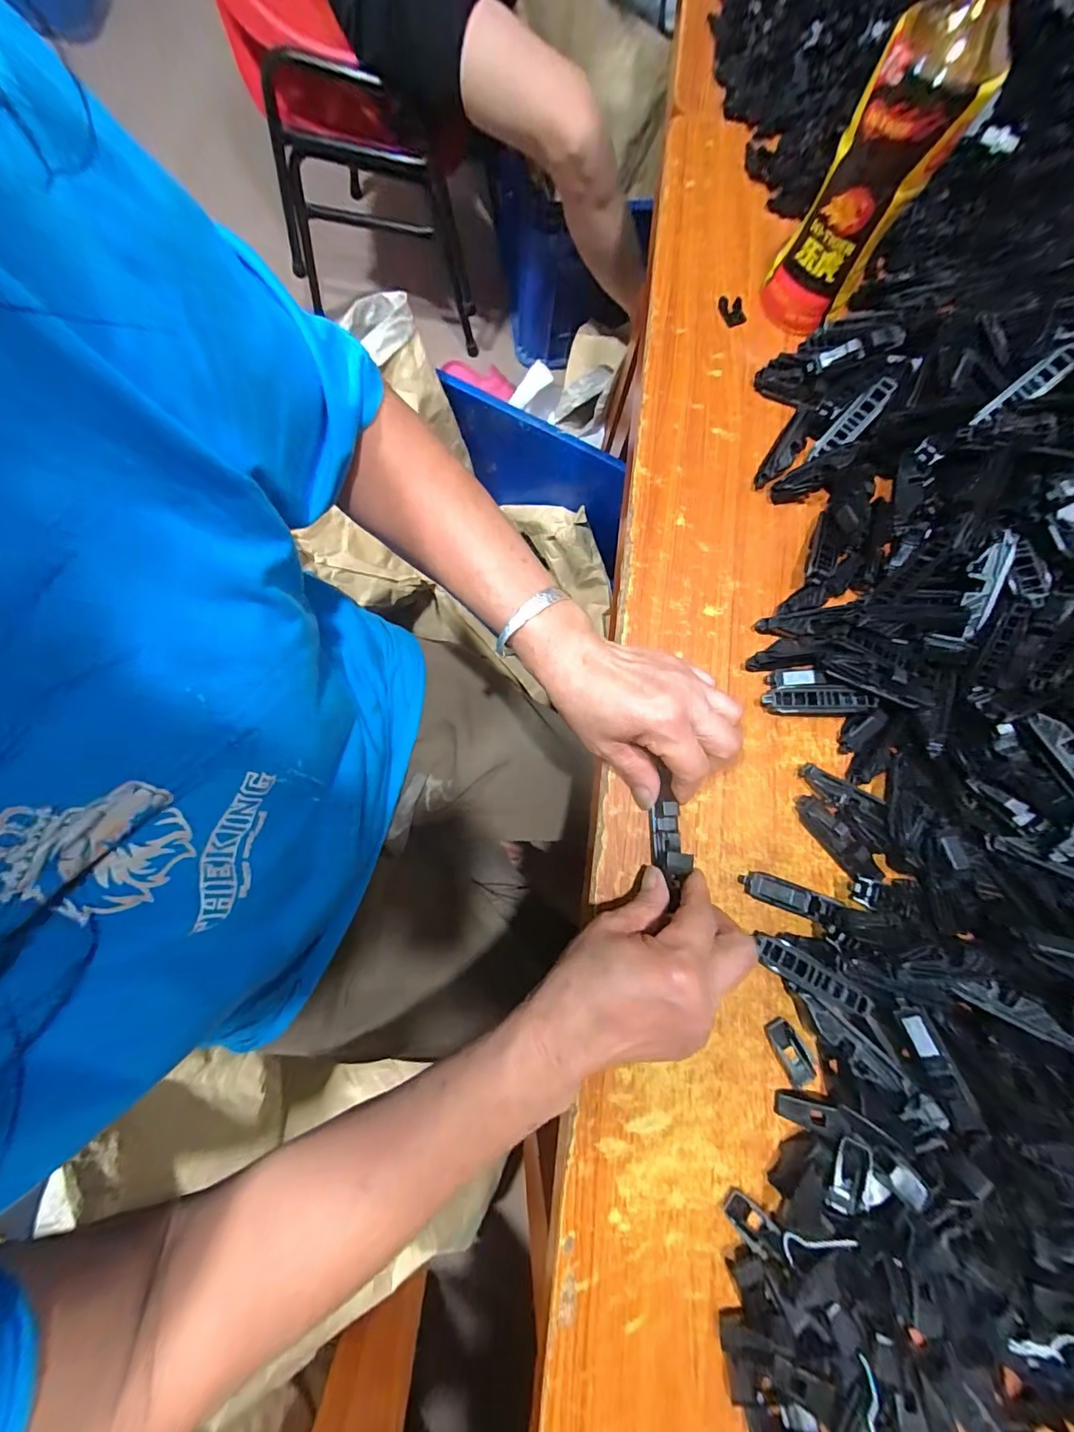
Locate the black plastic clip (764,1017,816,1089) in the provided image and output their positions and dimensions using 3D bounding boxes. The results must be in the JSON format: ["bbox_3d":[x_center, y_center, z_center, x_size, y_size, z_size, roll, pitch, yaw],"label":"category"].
[{"bbox_3d":[0.167,0.222,0.313,0.019,0.008,0.044,-24,82,-9],"label":"black plastic clip"}]

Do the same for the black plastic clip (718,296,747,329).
[{"bbox_3d":[0.170,-0.353,0.411,0.020,0.008,0.023,-18,81,-8],"label":"black plastic clip"}]

